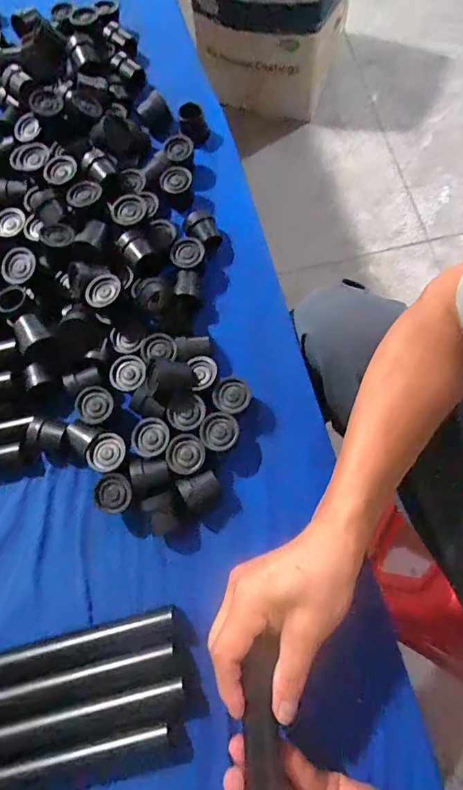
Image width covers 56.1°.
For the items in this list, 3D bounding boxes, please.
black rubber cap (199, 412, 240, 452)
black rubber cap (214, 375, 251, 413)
[{"bbox_3d":[-0.011,0.035,0.403,0.035,0.025,0.034,-1,72,4],"label":"black rubber cap"},{"bbox_3d":[0.000,0.002,0.411,0.035,0.021,0.032,-1,72,4],"label":"black rubber cap"}]

